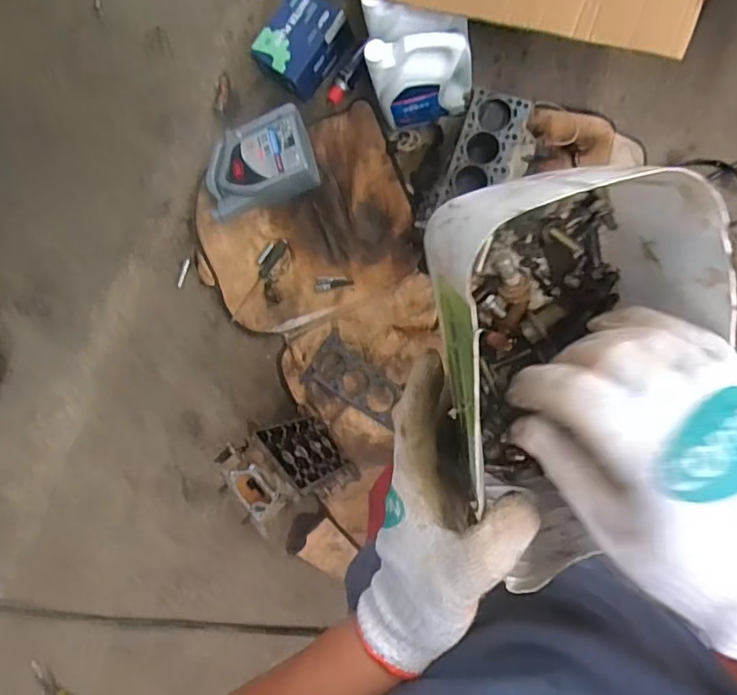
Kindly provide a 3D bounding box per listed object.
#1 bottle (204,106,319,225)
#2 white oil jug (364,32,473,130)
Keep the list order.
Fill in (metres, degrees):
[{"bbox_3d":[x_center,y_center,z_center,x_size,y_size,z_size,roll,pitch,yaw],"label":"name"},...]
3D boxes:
[{"bbox_3d":[-0.283,-0.470,1.416,0.289,0.102,0.226,-18,82,10],"label":"bottle"},{"bbox_3d":[0.125,-0.601,1.290,0.213,0.251,0.110,4,86,12],"label":"white oil jug"}]

